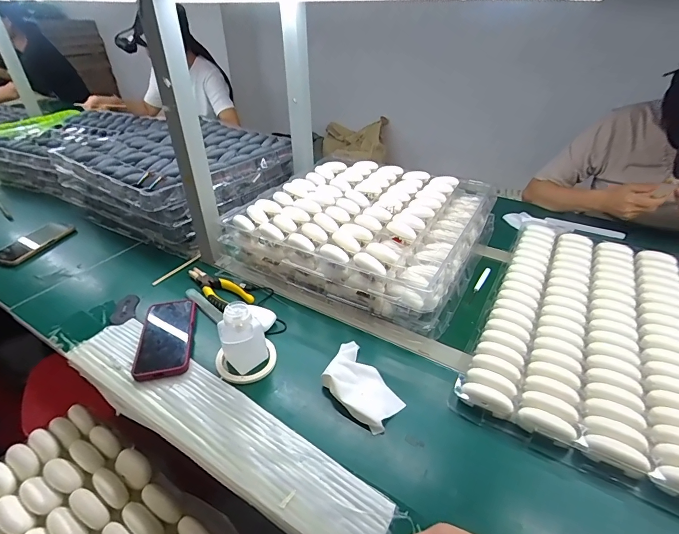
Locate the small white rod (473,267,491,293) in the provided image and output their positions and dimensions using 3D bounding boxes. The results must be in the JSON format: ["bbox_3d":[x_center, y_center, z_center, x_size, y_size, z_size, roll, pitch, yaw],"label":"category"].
[{"bbox_3d":[0.294,0.026,0.769,0.014,0.011,0.081,23,43,27],"label":"small white rod"}]

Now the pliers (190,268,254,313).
[{"bbox_3d":[-0.240,0.043,0.730,0.170,0.026,0.059,30,46,33],"label":"pliers"}]

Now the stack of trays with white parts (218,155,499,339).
[{"bbox_3d":[0.059,-0.091,0.835,0.485,0.121,0.438,19,41,22],"label":"stack of trays with white parts"}]

